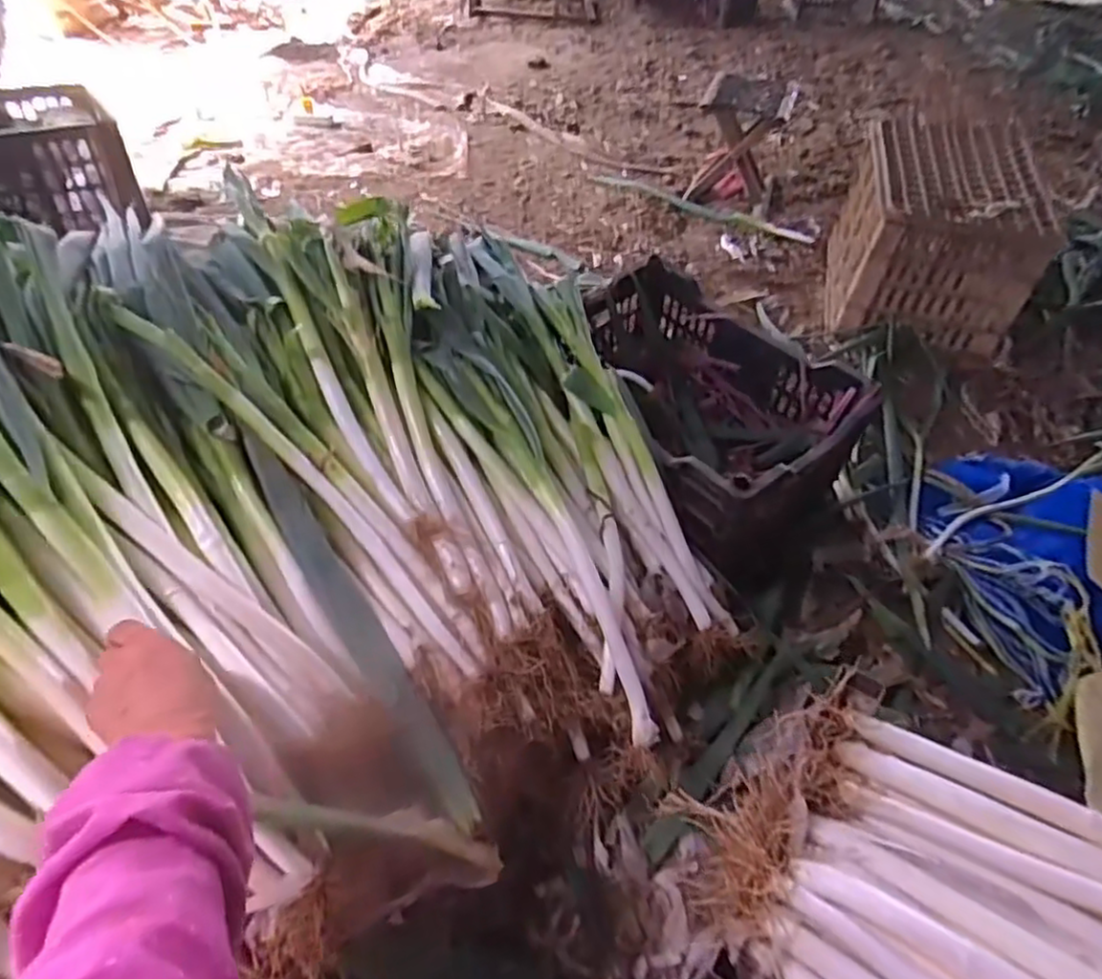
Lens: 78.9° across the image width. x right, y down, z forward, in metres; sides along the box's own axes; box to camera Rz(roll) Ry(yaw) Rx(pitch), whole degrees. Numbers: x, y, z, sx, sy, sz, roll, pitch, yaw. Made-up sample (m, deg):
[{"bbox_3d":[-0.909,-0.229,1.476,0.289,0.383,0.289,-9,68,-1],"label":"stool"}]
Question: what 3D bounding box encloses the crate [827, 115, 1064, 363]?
[{"bbox_3d":[0.864,-0.579,1.540,0.356,0.314,0.514,16,51,7],"label":"crate"}]

